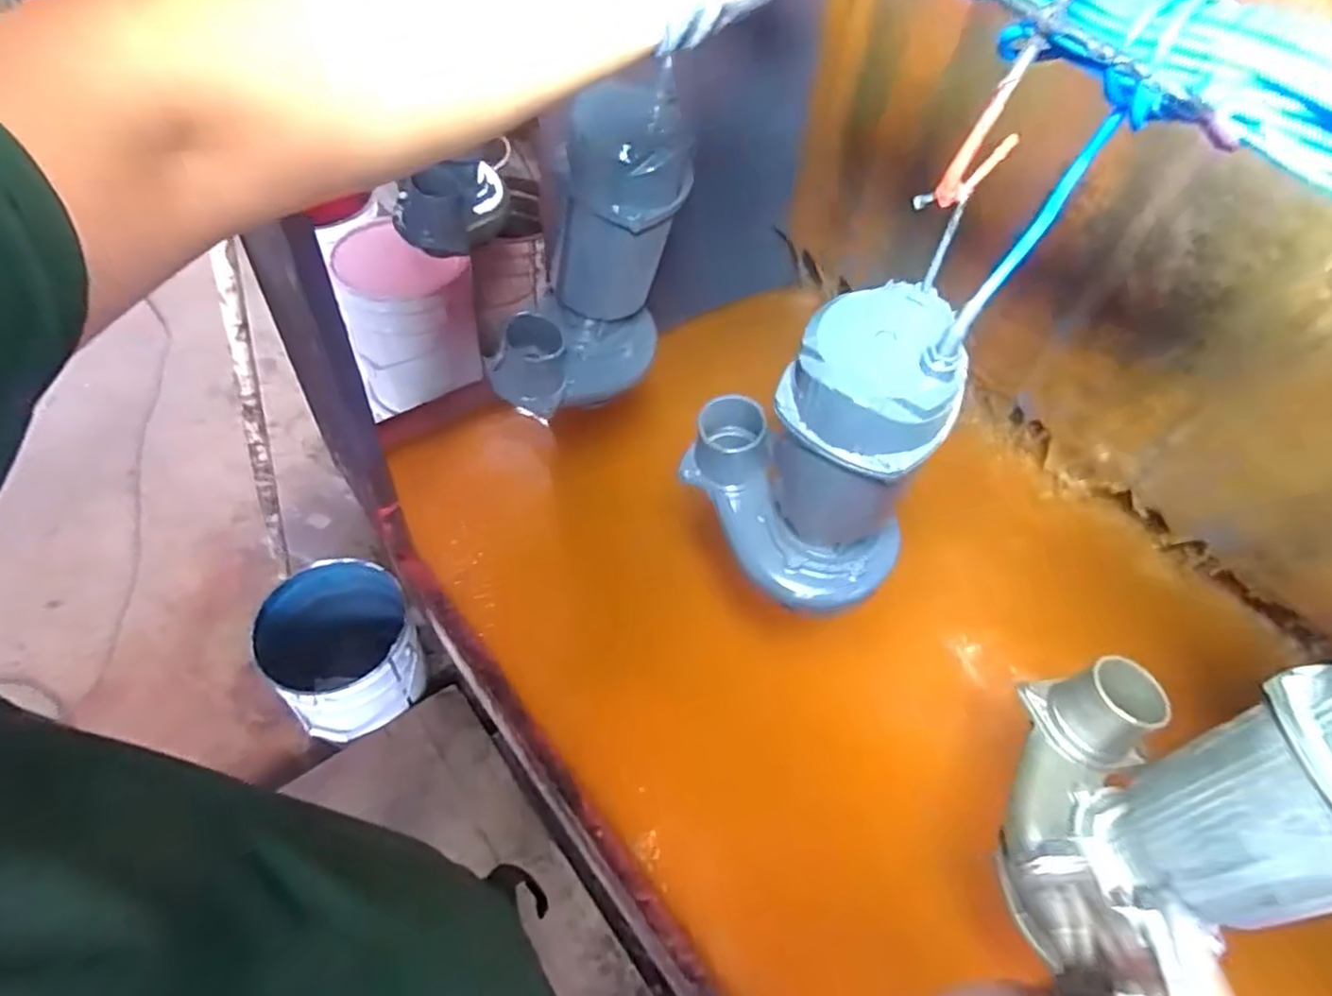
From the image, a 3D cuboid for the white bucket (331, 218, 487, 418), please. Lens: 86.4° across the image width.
[{"bbox_3d":[-0.585,-0.412,1.650,0.283,0.310,0.276,-14,55,-15],"label":"white bucket"}]

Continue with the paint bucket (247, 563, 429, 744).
[{"bbox_3d":[-0.664,0.305,1.500,0.251,0.212,0.289,-21,57,-20],"label":"paint bucket"}]

